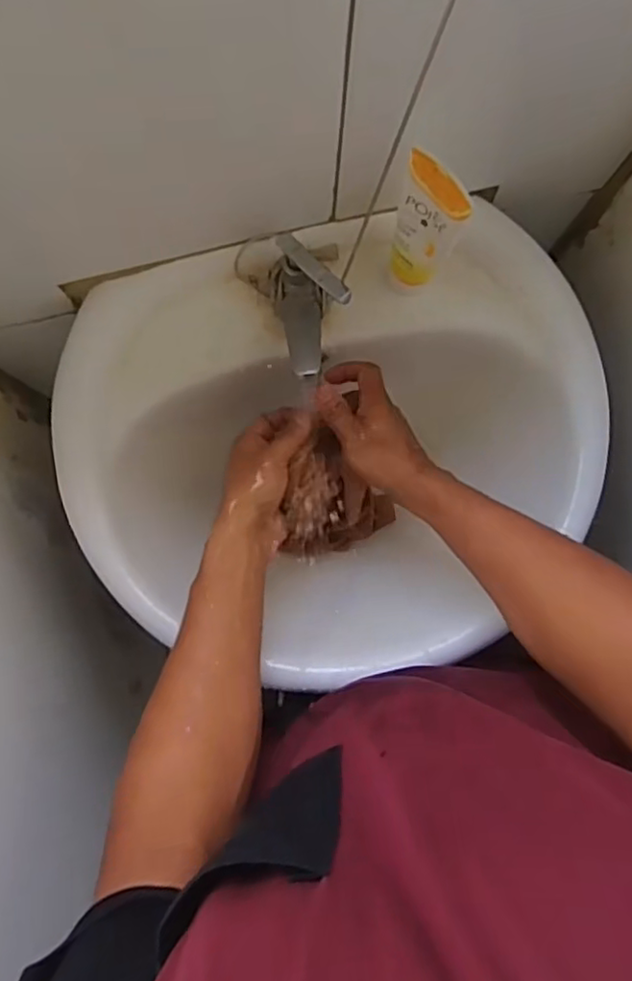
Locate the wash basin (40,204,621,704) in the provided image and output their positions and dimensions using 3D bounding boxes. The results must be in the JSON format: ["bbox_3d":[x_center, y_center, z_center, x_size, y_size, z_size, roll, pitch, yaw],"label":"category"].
[{"bbox_3d":[0.019,-0.040,0.603,0.469,0.138,0.361,-14,86,-2],"label":"wash basin"}]

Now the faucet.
[{"bbox_3d":[-0.003,-0.145,0.526,0.055,0.073,0.116,-14,86,-2],"label":"faucet"}]

